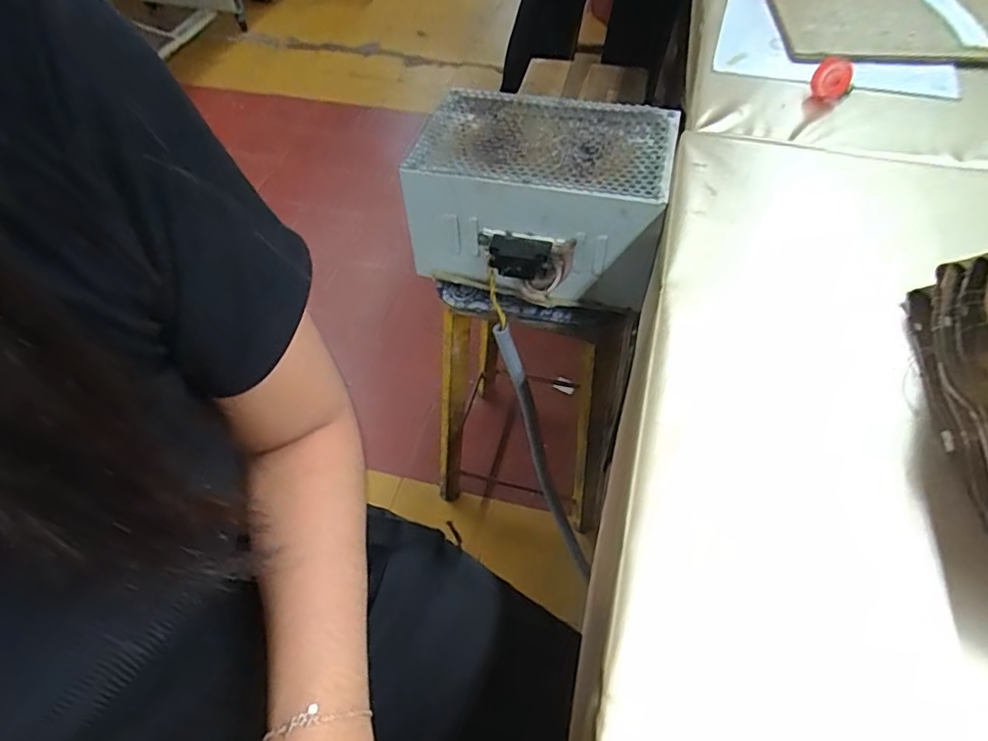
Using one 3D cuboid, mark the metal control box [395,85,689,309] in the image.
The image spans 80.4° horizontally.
[{"bbox_3d":[0.057,-0.215,0.743,0.297,0.153,0.223,12,53,10],"label":"metal control box"}]

